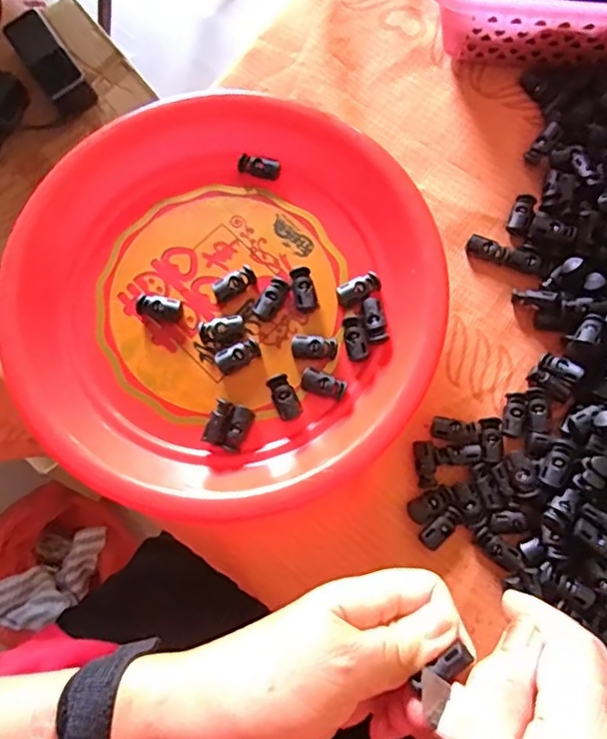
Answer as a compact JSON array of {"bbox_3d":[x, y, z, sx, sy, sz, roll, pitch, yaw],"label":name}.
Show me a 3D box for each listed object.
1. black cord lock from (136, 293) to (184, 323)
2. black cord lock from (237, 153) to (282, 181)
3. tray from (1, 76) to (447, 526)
[{"bbox_3d":[-0.088,-0.038,0.367,0.027,0.011,0.012,12,78,4],"label":"black cord lock"},{"bbox_3d":[-0.028,-0.132,0.393,0.028,0.010,0.010,12,78,4],"label":"black cord lock"},{"bbox_3d":[-0.048,-0.046,0.369,0.244,0.037,0.258,-11,77,-1],"label":"tray"}]

